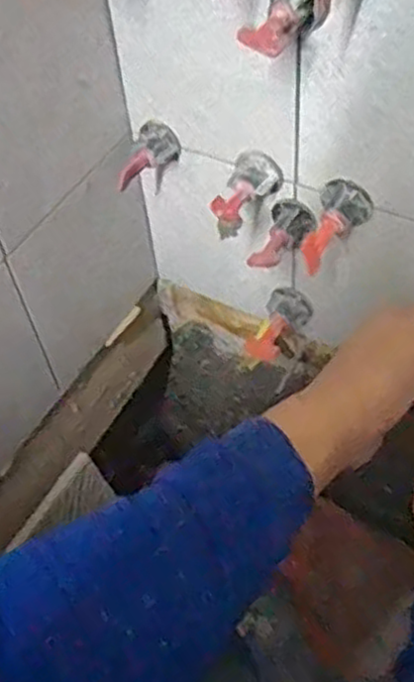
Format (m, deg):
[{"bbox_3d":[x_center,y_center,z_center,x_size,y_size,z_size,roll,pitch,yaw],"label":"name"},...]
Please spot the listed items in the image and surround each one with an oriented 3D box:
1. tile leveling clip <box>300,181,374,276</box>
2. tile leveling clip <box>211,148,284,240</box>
[{"bbox_3d":[0.078,-0.066,0.435,0.032,0.028,0.057,13,55,16],"label":"tile leveling clip"},{"bbox_3d":[0.024,-0.092,0.458,0.030,0.027,0.054,15,55,17],"label":"tile leveling clip"}]

